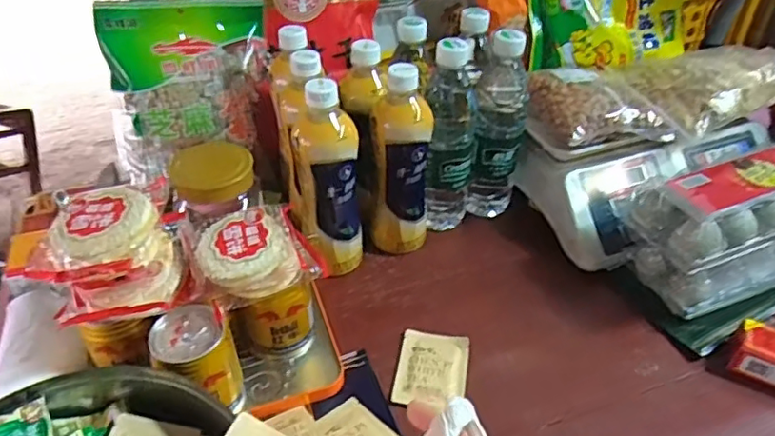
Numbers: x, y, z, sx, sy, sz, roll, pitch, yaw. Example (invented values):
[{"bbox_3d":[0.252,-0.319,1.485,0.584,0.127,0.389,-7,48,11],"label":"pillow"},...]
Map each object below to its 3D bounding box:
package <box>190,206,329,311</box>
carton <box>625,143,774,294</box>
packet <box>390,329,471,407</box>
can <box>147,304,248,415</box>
[{"bbox_3d":[-0.110,0.030,0.489,0.104,0.044,0.070,-13,41,-18],"label":"package"},{"bbox_3d":[0.346,-0.001,0.562,0.214,0.105,0.084,-19,42,-6],"label":"carton"},{"bbox_3d":[0.042,0.138,0.530,0.062,0.008,0.076,7,39,6],"label":"packet"},{"bbox_3d":[-0.153,0.121,0.475,0.058,0.085,0.060,1,39,-1],"label":"can"}]

